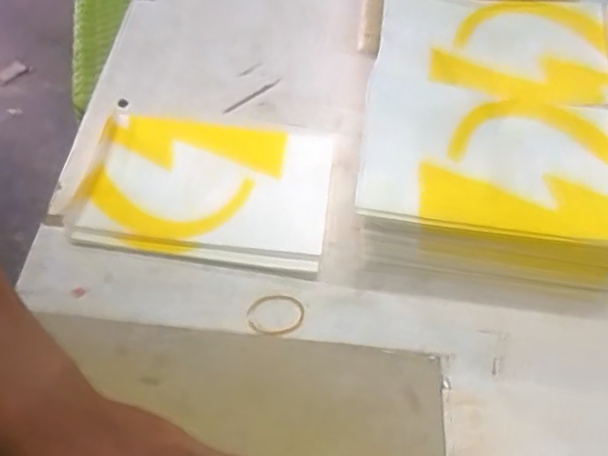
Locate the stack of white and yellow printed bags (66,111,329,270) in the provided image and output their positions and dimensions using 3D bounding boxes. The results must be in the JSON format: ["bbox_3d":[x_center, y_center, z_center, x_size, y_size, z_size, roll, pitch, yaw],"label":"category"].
[{"bbox_3d":[-0.073,-0.031,0.455,0.178,0.017,0.119,8,54,0],"label":"stack of white and yellow printed bags"}]

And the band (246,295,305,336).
[{"bbox_3d":[-0.019,0.058,0.408,0.039,0.004,0.030,-8,54,-6],"label":"band"}]

